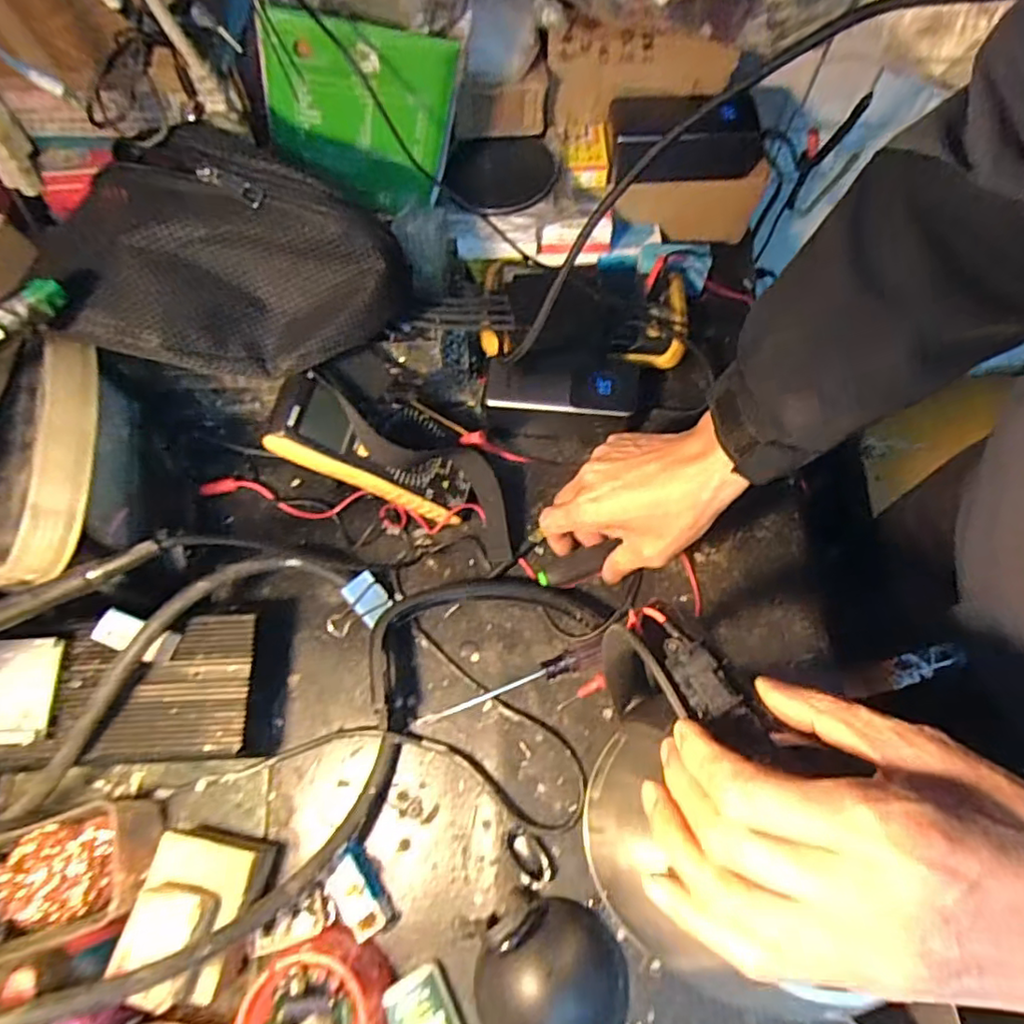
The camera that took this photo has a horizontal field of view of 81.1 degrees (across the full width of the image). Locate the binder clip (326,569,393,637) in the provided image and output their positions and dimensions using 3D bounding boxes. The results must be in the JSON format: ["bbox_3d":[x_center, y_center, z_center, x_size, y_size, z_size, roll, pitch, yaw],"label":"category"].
[{"bbox_3d":[-0.121,0.077,0.475,0.038,0.026,0.054,36,73,15],"label":"binder clip"}]

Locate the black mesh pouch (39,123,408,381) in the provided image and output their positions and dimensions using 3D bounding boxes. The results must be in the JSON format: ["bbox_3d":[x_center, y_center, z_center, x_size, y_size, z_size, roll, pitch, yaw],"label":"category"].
[{"bbox_3d":[-0.169,-0.158,0.380,0.192,0.079,0.129,-8,67,-2],"label":"black mesh pouch"}]

